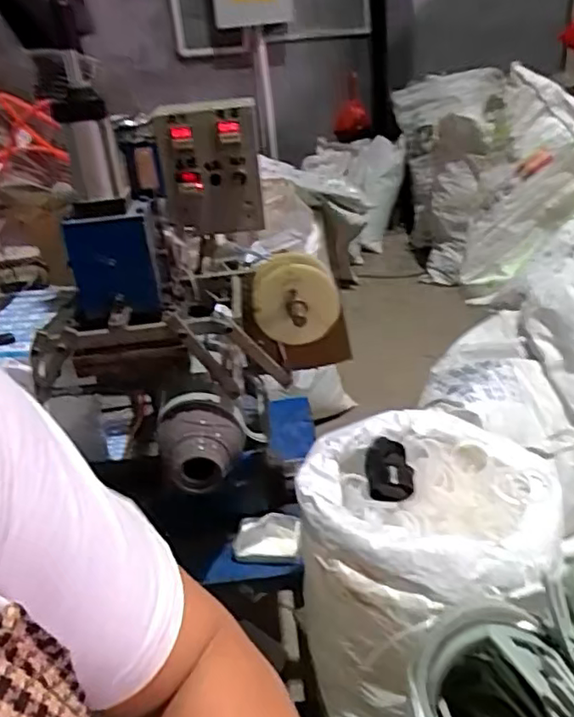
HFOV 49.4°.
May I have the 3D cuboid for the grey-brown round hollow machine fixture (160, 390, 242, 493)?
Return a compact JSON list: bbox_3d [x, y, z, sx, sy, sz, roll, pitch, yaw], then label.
[{"bbox_3d":[-0.147,0.141,1.074,0.137,0.127,0.131,-5,30,3],"label":"grey-brown round hollow machine fixture"}]

